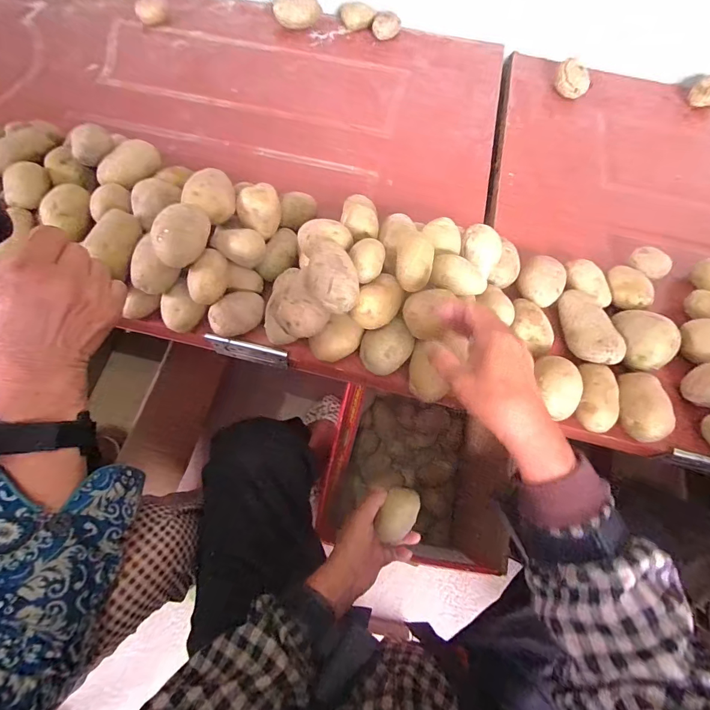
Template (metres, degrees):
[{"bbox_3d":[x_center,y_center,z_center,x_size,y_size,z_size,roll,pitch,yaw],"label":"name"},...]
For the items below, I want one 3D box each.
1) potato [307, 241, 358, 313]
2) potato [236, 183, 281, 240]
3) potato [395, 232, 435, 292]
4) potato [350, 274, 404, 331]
[{"bbox_3d":[-0.023,-0.076,0.397,0.049,0.041,0.067,-11,65,-6],"label":"potato"},{"bbox_3d":[-0.121,-0.179,0.499,0.052,0.060,0.053,-14,65,-8],"label":"potato"},{"bbox_3d":[0.065,-0.100,0.420,0.038,0.031,0.063,13,64,5],"label":"potato"},{"bbox_3d":[0.027,-0.058,0.423,0.044,0.042,0.064,18,65,8],"label":"potato"}]

